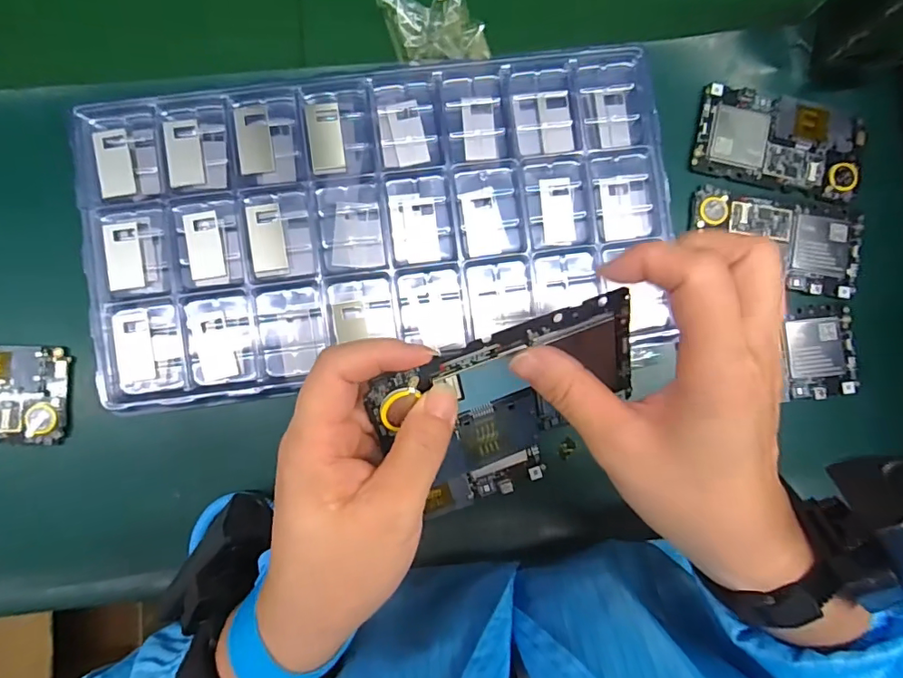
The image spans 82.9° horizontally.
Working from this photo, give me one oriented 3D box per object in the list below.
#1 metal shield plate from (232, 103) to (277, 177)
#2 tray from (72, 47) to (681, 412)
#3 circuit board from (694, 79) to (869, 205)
[{"bbox_3d":[-0.132,-0.133,0.342,0.021,0.006,0.046,-7,90,-3],"label":"metal shield plate"},{"bbox_3d":[-0.045,-0.079,0.345,0.376,0.018,0.200,-8,90,-3],"label":"tray"},{"bbox_3d":[0.243,-0.147,0.377,0.123,0.013,0.067,12,89,-3],"label":"circuit board"}]

